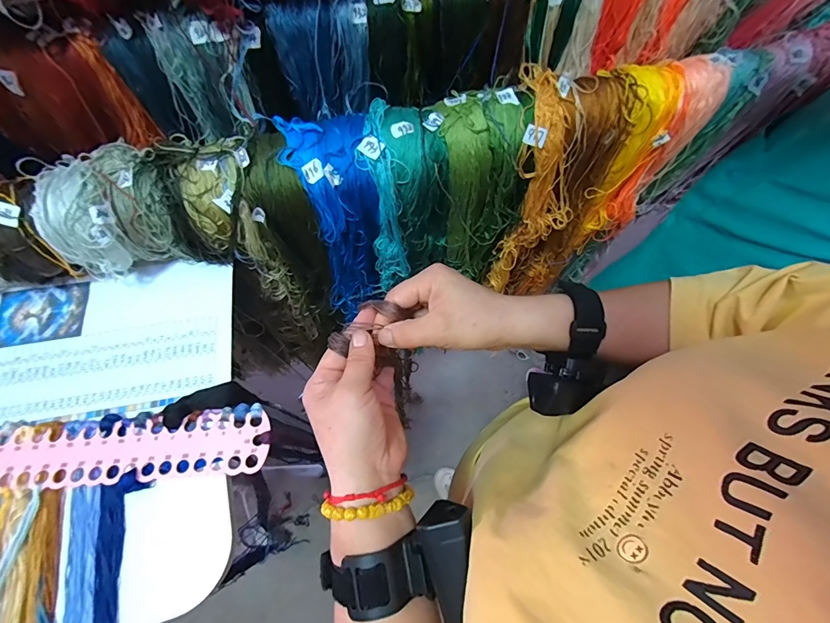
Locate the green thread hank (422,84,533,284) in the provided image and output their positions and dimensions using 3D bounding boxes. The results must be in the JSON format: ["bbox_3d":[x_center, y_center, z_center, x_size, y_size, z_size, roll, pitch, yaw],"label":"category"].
[{"bbox_3d":[0.077,-0.153,0.526,0.108,0.274,0.108,-13,68,-6],"label":"green thread hank"}]

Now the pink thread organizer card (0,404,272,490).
[{"bbox_3d":[-0.282,0.130,0.351,0.280,0.005,0.054,-5,67,-3],"label":"pink thread organizer card"}]

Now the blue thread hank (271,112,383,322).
[{"bbox_3d":[-0.093,-0.111,0.512,0.092,0.279,0.120,-13,68,-6],"label":"blue thread hank"}]

